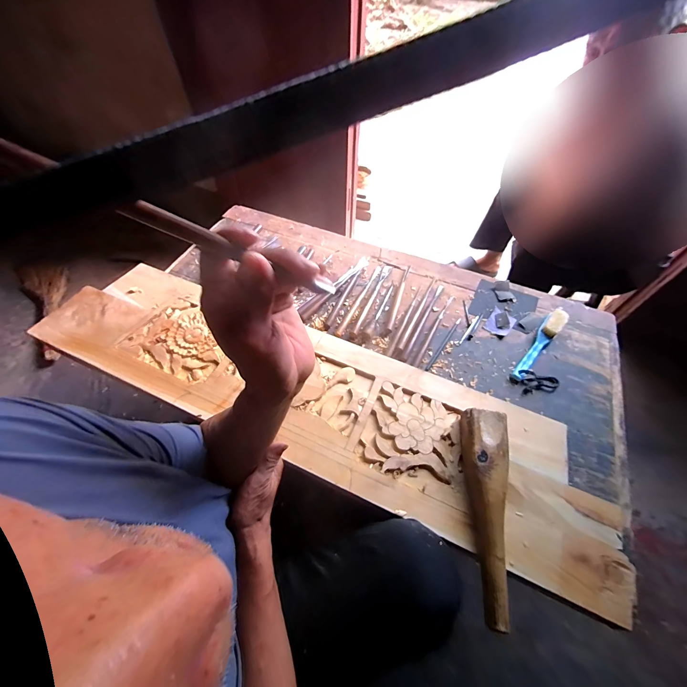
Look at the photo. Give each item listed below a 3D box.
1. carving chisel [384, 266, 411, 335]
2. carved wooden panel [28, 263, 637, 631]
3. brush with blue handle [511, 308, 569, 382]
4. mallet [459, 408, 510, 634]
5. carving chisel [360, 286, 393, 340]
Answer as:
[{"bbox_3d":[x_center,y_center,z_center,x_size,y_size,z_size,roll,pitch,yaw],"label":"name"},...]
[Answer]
[{"bbox_3d":[0.139,-0.111,0.768,0.021,0.013,0.221,17,57,11],"label":"carving chisel"},{"bbox_3d":[-0.092,0.076,0.568,1.101,0.033,0.259,21,59,13],"label":"carved wooden panel"},{"bbox_3d":[0.436,-0.004,0.684,0.228,0.040,0.036,-39,64,-23],"label":"brush with blue handle"},{"bbox_3d":[0.218,0.233,0.448,0.062,0.048,0.268,4,56,2],"label":"mallet"},{"bbox_3d":[0.087,-0.079,0.736,0.028,0.022,0.178,21,58,13],"label":"carving chisel"}]

